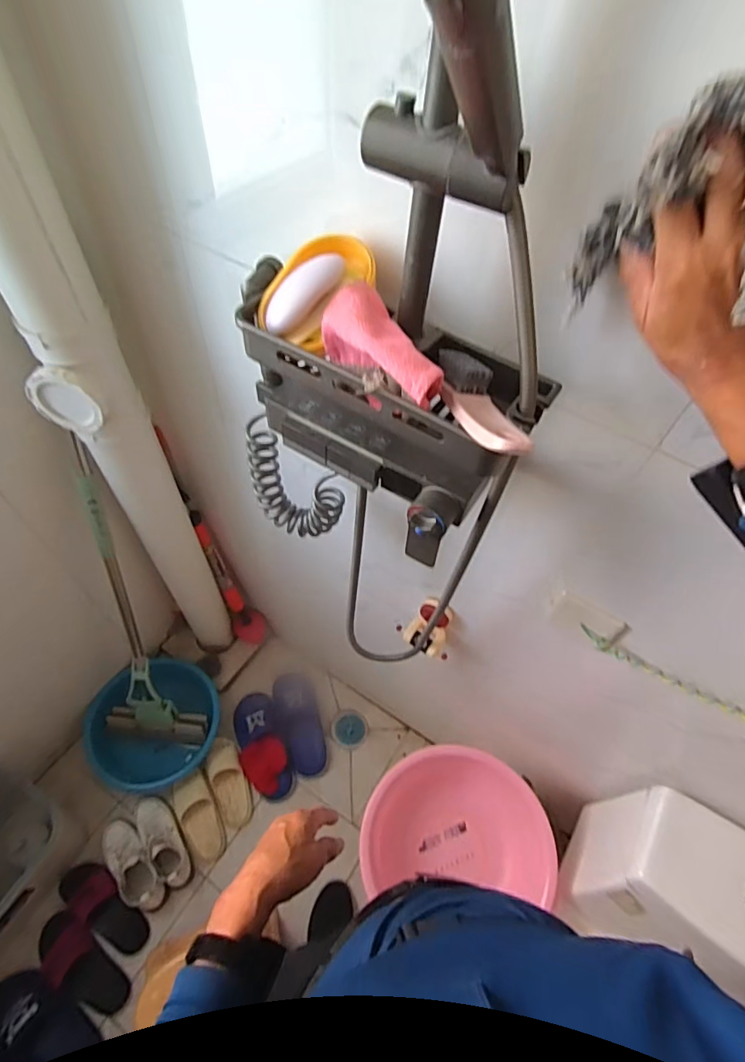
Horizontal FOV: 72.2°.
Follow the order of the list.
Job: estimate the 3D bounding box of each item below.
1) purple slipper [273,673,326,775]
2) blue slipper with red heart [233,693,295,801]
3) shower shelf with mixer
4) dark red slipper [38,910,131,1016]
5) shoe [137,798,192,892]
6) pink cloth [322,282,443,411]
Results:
[{"bbox_3d":[-0.201,0.538,1.457,0.116,0.077,0.288,-16,59,-15],"label":"purple slipper"},{"bbox_3d":[-0.304,0.587,1.405,0.123,0.076,0.296,-17,59,-15],"label":"blue slipper with red heart"},{"bbox_3d":[0.006,-0.117,0.509,0.291,0.188,0.124,34,60,16],"label":"shower shelf with mixer"},{"bbox_3d":[-0.649,0.962,1.139,0.250,0.061,0.101,35,61,18],"label":"dark red slipper"},{"bbox_3d":[-0.517,0.758,1.260,0.081,0.070,0.230,-32,65,-23],"label":"shoe"},{"bbox_3d":[0.012,-0.149,0.426,0.062,0.052,0.118,-32,65,-23],"label":"pink cloth"}]

